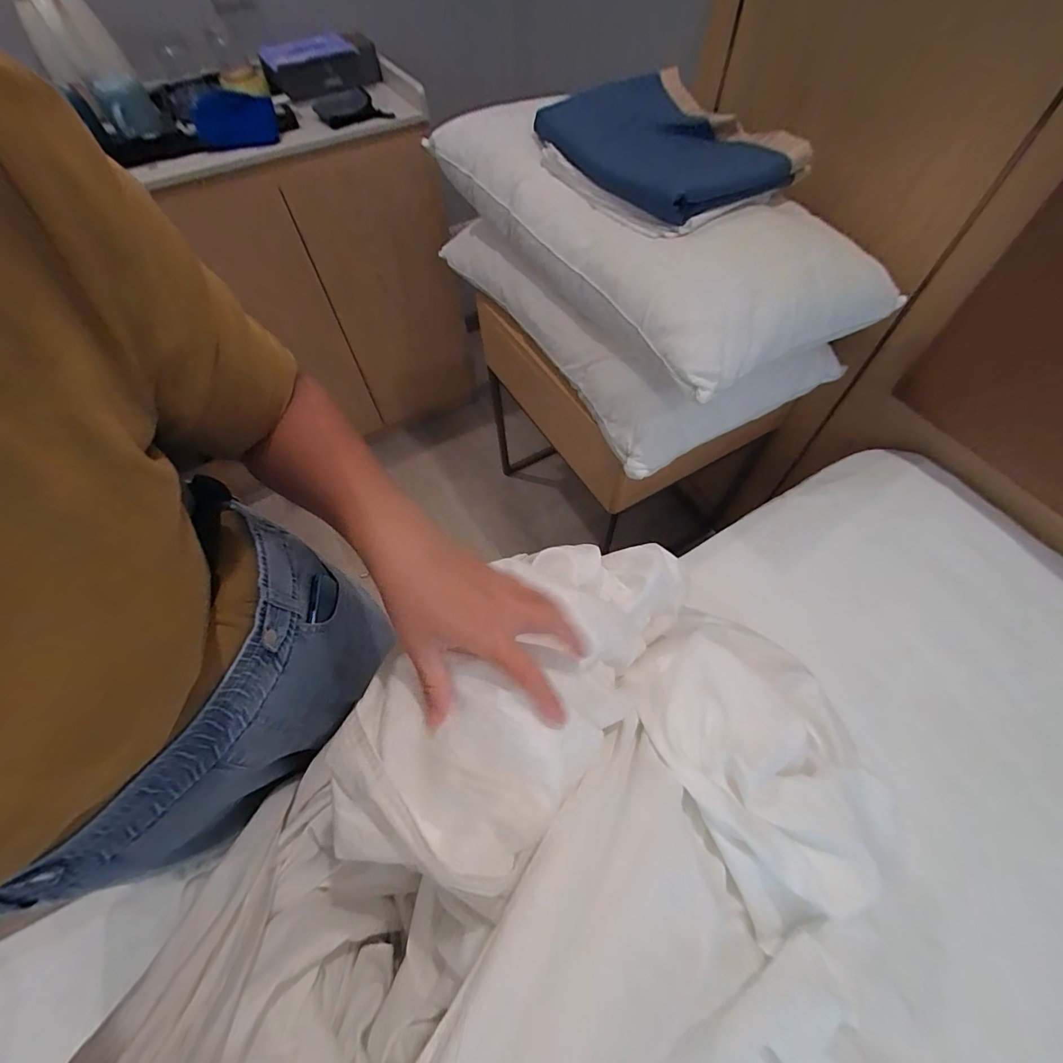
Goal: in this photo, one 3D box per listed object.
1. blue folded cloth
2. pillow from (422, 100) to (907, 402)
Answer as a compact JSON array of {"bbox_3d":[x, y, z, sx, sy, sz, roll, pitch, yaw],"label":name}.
[{"bbox_3d":[0.186,-0.558,0.649,0.245,0.072,0.324,-33,63,-16],"label":"blue folded cloth"},{"bbox_3d":[0.169,-0.497,0.690,0.360,0.136,0.671,-31,62,-15],"label":"pillow"}]

